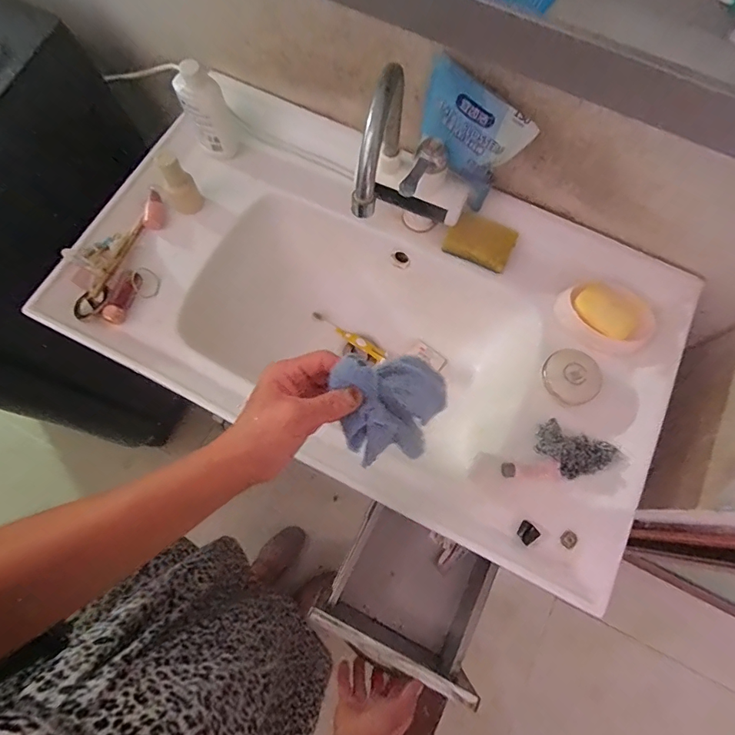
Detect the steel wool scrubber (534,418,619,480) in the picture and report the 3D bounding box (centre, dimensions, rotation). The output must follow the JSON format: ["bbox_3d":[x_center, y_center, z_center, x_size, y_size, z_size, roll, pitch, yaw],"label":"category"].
[{"bbox_3d":[0.257,0.106,0.547,0.095,0.024,0.056,23,73,7],"label":"steel wool scrubber"}]

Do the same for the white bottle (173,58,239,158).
[{"bbox_3d":[-0.229,-0.368,0.632,0.060,0.137,0.060,0,72,0],"label":"white bottle"}]

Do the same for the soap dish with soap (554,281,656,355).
[{"bbox_3d":[0.318,-0.068,0.588,0.119,0.045,0.079,41,76,12],"label":"soap dish with soap"}]

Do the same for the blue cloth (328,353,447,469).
[{"bbox_3d":[0.032,0.037,0.399,0.109,0.131,0.077,-15,72,-5],"label":"blue cloth"}]

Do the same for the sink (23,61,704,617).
[{"bbox_3d":[0.025,-0.069,0.655,0.846,0.179,0.458,26,73,8],"label":"sink"}]

